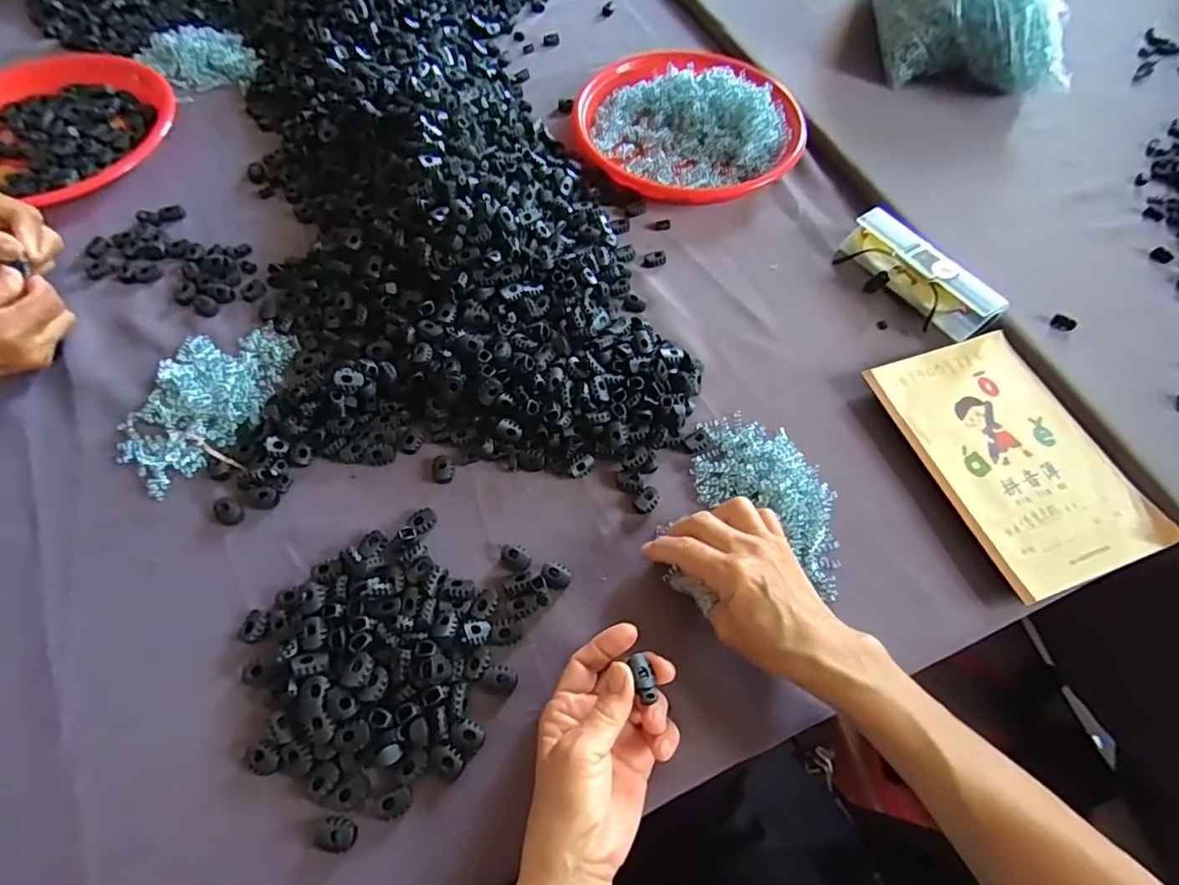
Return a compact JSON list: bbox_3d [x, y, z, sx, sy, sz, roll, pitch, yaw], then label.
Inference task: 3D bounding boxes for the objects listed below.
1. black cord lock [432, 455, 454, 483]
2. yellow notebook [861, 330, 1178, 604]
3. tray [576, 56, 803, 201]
[{"bbox_3d":[-0.116,0.020,0.437,0.016,0.007,0.023,-10,62,-6],"label":"black cord lock"},{"bbox_3d":[0.334,0.008,0.443,0.138,0.012,0.205,-17,63,-9],"label":"yellow notebook"},{"bbox_3d":[0.105,-0.357,0.619,0.235,0.043,0.220,37,68,18],"label":"tray"}]

